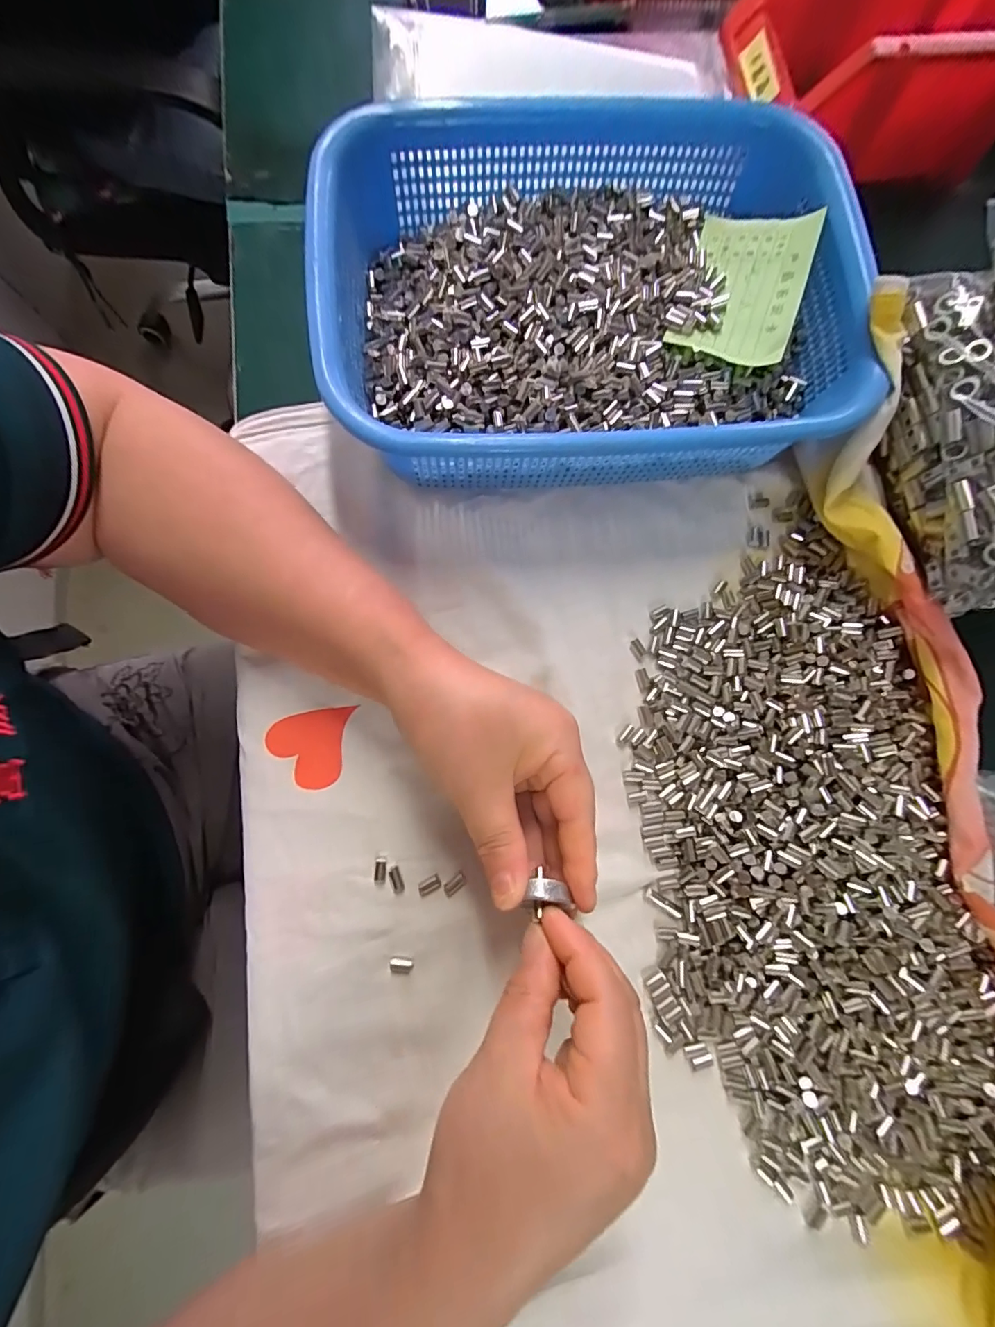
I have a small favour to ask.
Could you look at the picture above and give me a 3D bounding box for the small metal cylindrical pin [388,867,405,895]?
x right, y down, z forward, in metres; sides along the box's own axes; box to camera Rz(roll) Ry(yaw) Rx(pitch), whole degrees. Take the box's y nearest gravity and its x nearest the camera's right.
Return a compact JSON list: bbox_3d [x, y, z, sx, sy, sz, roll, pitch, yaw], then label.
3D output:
[{"bbox_3d":[-0.052,0.112,0.258,0.006,0.004,0.013,-19,80,-5],"label":"small metal cylindrical pin"}]

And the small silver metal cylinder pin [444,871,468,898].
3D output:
[{"bbox_3d":[-0.022,0.115,0.258,0.013,0.004,0.007,-40,82,-8],"label":"small silver metal cylinder pin"}]

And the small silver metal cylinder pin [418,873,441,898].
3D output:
[{"bbox_3d":[-0.035,0.115,0.257,0.012,0.004,0.007,-28,81,-7],"label":"small silver metal cylinder pin"}]

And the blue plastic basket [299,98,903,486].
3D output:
[{"bbox_3d":[0.048,-0.197,0.284,0.279,0.074,0.209,-4,79,-2],"label":"blue plastic basket"}]

